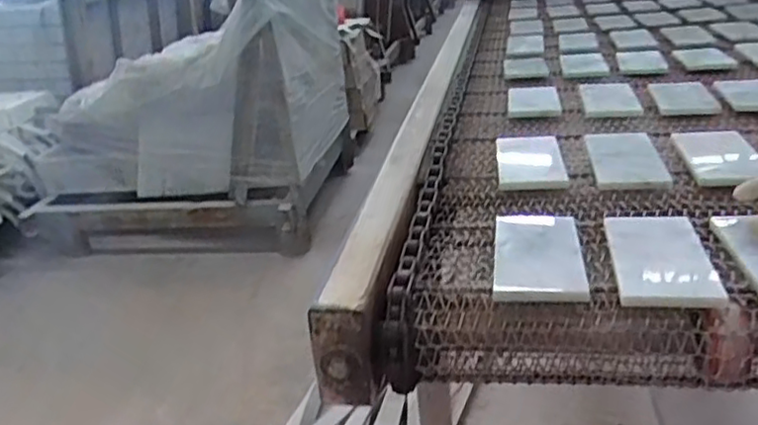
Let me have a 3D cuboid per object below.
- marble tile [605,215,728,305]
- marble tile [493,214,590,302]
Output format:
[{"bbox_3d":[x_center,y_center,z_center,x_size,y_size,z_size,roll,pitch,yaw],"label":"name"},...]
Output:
[{"bbox_3d":[0.248,0.036,0.592,0.081,0.013,0.162,-1,23,15],"label":"marble tile"},{"bbox_3d":[0.146,0.037,0.616,0.076,0.015,0.159,-2,22,12],"label":"marble tile"}]

